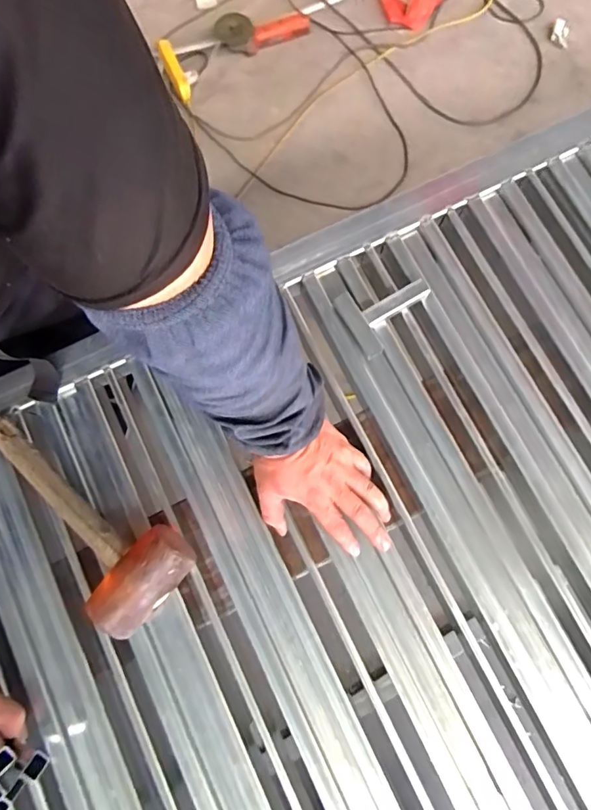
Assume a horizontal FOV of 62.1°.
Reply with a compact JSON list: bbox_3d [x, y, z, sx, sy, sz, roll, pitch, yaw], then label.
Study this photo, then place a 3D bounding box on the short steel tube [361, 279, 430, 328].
[{"bbox_3d":[0.120,-0.120,0.597,0.086,0.028,0.021,-32,80,-6],"label":"short steel tube"}]

